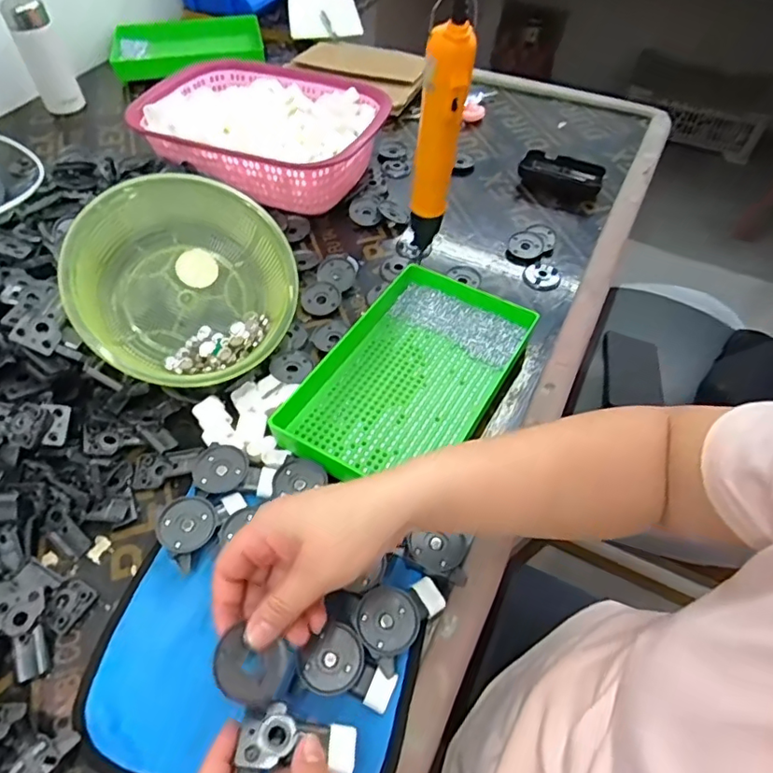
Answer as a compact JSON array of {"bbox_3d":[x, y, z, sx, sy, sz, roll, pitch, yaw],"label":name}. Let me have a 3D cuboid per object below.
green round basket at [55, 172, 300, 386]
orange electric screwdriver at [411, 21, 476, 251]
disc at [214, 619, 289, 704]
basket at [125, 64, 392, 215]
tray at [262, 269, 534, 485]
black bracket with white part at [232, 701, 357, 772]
[{"bbox_3d":[-0.187,-0.095,0.517,0.193,0.084,0.205,-12,79,-18],"label":"green round basket"},{"bbox_3d":[0.044,-0.197,0.465,0.033,0.193,0.027,-1,53,-2],"label":"orange electric screwdriver"},{"bbox_3d":[-0.077,0.157,0.309,0.041,0.005,0.035,33,62,-9],"label":"disc"},{"bbox_3d":[-0.162,-0.345,0.733,0.305,0.078,0.246,19,55,13],"label":"basket"},{"bbox_3d":[0.021,-0.010,0.512,0.158,0.034,0.242,26,56,17],"label":"tray"},{"bbox_3d":[-0.049,0.205,0.308,0.064,0.014,0.042,16,51,-16],"label":"black bracket with white part"}]

